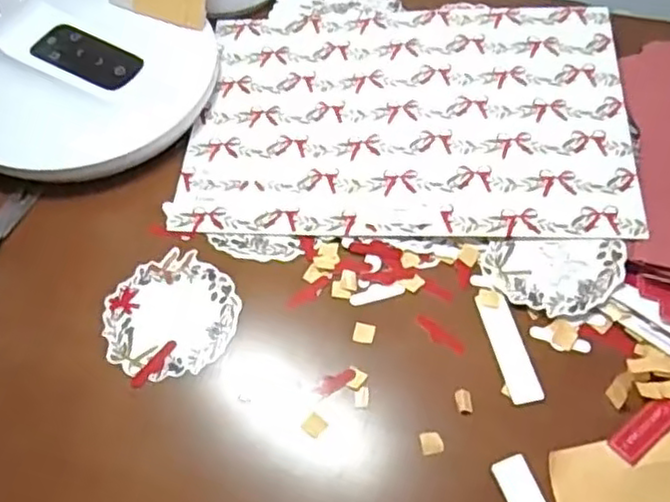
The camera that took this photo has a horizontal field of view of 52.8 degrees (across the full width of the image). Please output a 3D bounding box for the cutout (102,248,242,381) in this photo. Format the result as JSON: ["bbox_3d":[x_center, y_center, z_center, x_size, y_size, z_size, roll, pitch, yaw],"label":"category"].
[{"bbox_3d":[-0.084,0.032,0.348,0.066,0.005,0.068,0,57,1],"label":"cutout"}]

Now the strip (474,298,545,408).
[{"bbox_3d":[0.087,0.048,0.334,0.016,0.004,0.057,-10,58,-5],"label":"strip"}]

